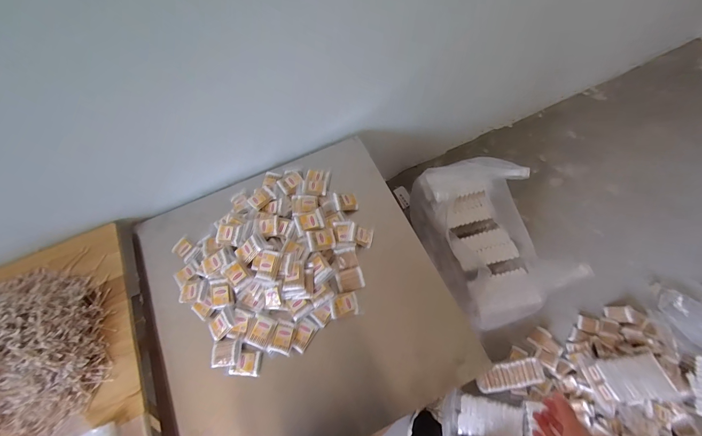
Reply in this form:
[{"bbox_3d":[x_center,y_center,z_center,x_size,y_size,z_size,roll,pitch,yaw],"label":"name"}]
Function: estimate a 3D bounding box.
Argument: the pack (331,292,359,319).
[{"bbox_3d":[-0.017,0.226,0.772,0.069,0.017,0.056,-4,79,-22],"label":"pack"}]

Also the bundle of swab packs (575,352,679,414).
[{"bbox_3d":[0.916,0.532,0.980,0.236,0.084,0.157,-7,64,0],"label":"bundle of swab packs"}]

